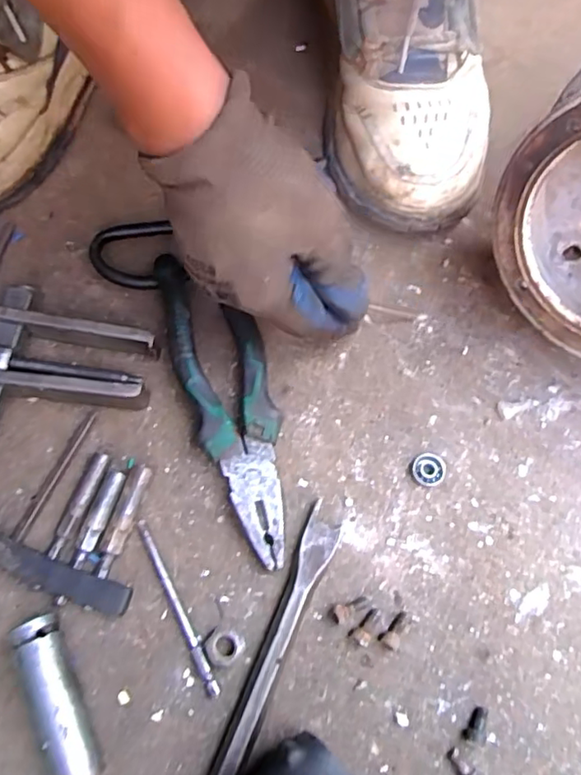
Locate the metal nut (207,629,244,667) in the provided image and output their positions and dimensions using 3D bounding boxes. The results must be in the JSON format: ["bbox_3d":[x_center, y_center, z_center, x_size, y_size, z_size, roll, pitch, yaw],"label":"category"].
[{"bbox_3d":[-0.035,0.137,0.313,0.019,0.009,0.016,-42,76,-14],"label":"metal nut"}]

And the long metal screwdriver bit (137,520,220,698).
[{"bbox_3d":[-0.062,0.118,0.321,0.007,0.006,0.099,-26,73,-9],"label":"long metal screwdriver bit"}]

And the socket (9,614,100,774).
[{"bbox_3d":[-0.116,0.156,0.297,0.024,0.025,0.080,-20,72,-7],"label":"socket"}]

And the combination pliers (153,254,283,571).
[{"bbox_3d":[-0.034,0.008,0.348,0.050,0.029,0.186,-14,72,-6],"label":"combination pliers"}]

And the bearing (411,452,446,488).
[{"bbox_3d":[0.081,0.049,0.347,0.019,0.006,0.019,0,71,-1],"label":"bearing"}]

